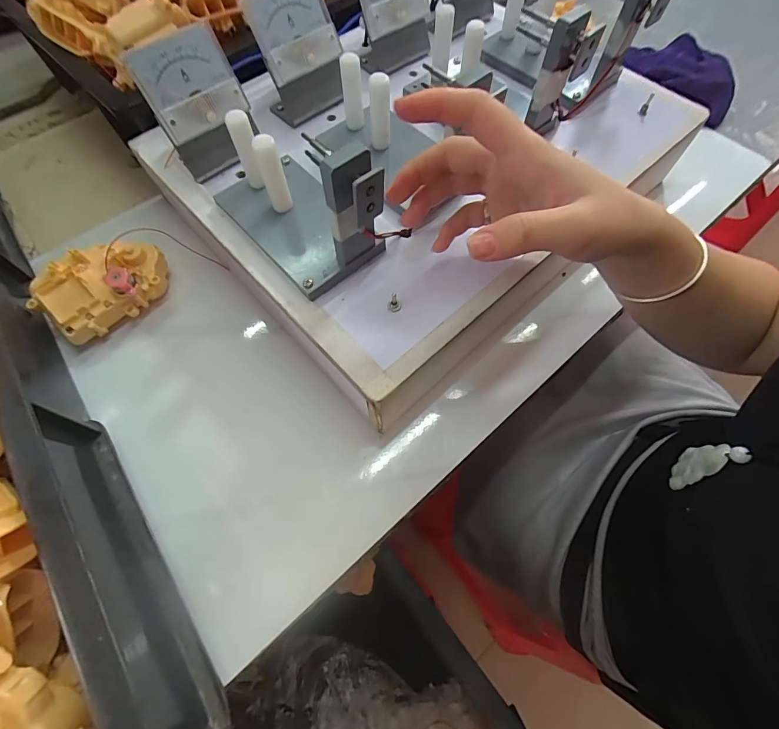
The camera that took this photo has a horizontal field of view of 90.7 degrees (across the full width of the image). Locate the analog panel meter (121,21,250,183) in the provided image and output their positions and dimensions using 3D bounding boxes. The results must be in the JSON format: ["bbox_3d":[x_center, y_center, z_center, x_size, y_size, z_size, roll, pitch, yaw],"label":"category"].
[{"bbox_3d":[-0.137,-0.188,0.280,0.062,0.069,0.049,-27,69,-11],"label":"analog panel meter"}]

